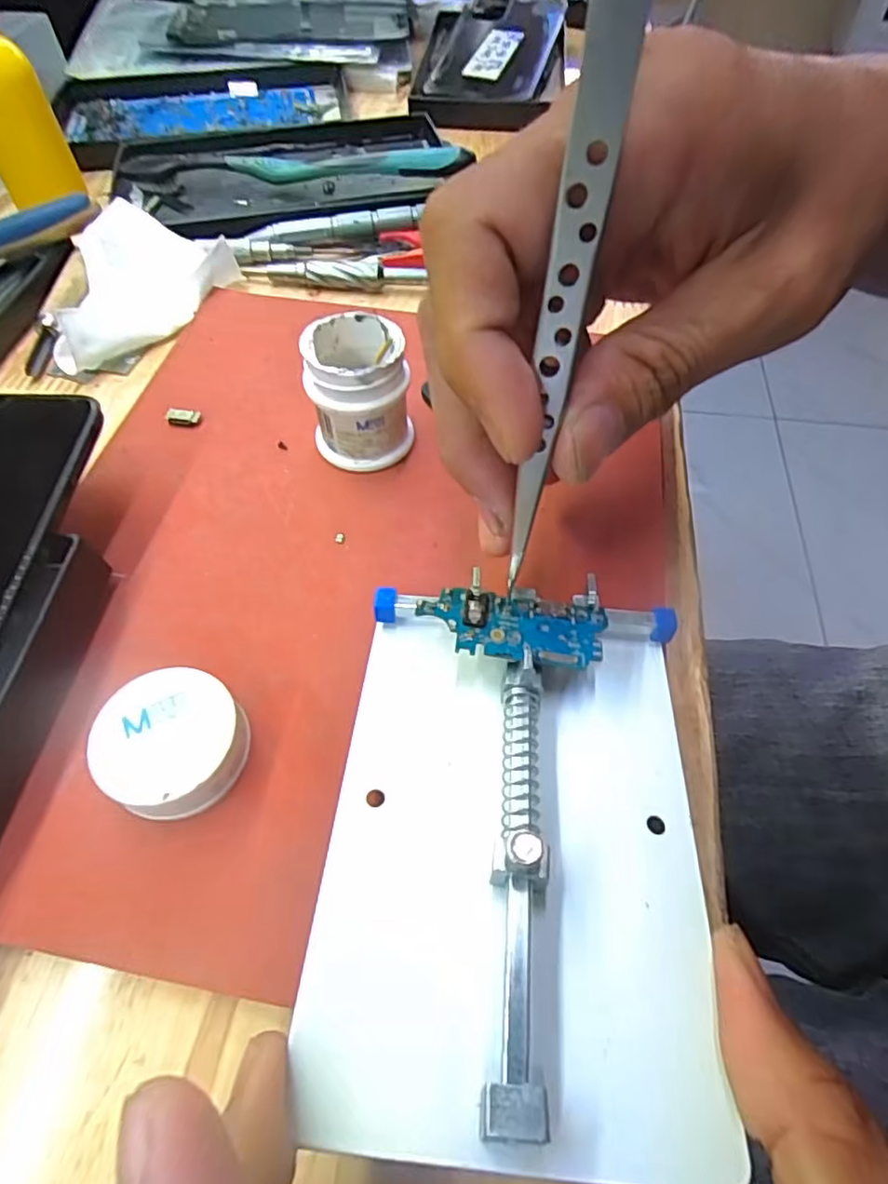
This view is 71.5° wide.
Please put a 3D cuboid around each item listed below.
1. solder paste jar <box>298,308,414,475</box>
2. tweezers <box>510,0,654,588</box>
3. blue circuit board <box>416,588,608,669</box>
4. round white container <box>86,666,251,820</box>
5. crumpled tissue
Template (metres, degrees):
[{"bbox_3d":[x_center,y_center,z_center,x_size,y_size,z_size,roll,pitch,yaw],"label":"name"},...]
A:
[{"bbox_3d":[-0.028,-0.066,0.206,0.032,0.041,0.031,0,56,0],"label":"solder paste jar"},{"bbox_3d":[0.024,-0.058,0.115,0.009,0.125,0.004,8,35,4],"label":"tweezers"},{"bbox_3d":[0.018,0.008,0.158,0.047,0.004,0.021,6,52,-1],"label":"blue circuit board"},{"bbox_3d":[-0.067,0.038,0.153,0.034,0.012,0.034,1,57,-1],"label":"round white container"},{"bbox_3d":[-0.128,-0.136,0.266,0.069,0.015,0.092,-7,56,-4],"label":"crumpled tissue"}]

